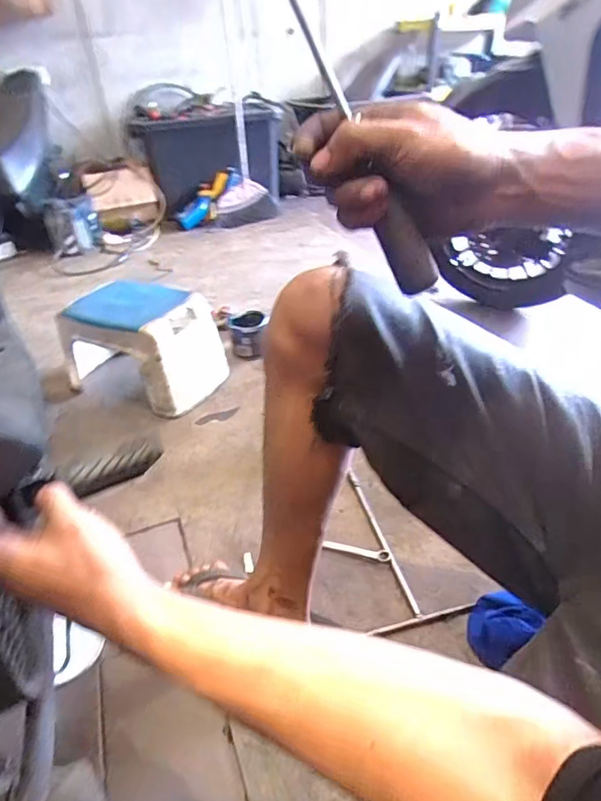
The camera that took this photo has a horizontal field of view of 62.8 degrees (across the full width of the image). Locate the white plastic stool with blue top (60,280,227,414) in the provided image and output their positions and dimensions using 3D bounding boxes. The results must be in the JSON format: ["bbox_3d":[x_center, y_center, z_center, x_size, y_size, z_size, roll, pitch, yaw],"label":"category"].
[{"bbox_3d":[-0.371,-0.135,1.165,0.347,0.216,0.245,15,40,24],"label":"white plastic stool with blue top"}]

